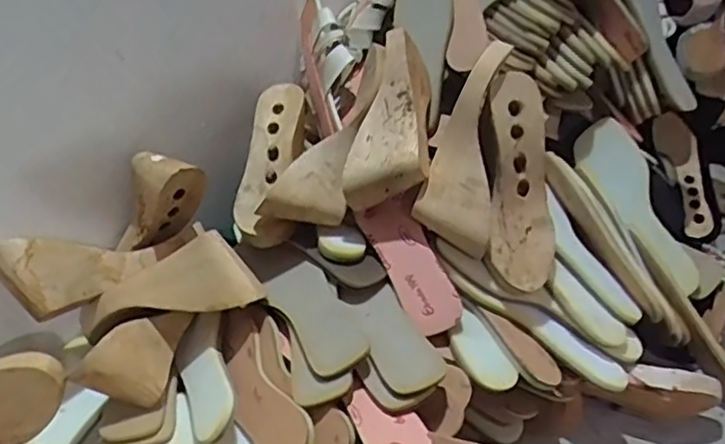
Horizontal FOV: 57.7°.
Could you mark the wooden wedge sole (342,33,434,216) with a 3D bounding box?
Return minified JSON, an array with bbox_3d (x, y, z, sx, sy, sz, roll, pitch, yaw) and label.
[{"bbox_3d":[0.040,-0.109,0.719,0.091,0.202,0.066,13,-9,16],"label":"wooden wedge sole"}]

